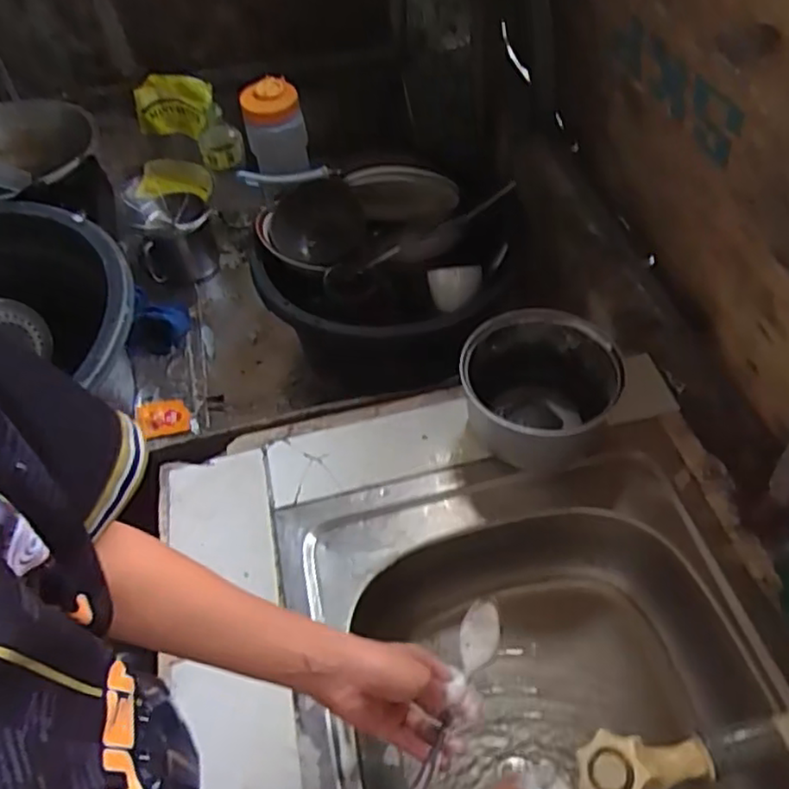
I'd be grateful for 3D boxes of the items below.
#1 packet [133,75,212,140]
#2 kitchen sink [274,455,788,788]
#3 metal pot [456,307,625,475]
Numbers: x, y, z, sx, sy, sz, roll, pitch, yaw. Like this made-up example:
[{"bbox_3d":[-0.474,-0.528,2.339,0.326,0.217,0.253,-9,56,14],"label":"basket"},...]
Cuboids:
[{"bbox_3d":[-0.448,-0.583,1.344,0.146,0.110,0.034,4,29,-1],"label":"packet"},{"bbox_3d":[0.149,0.333,0.652,0.425,0.137,0.533,-12,52,-3],"label":"kitchen sink"},{"bbox_3d":[0.161,-0.006,0.758,0.158,0.105,0.171,-3,52,4],"label":"metal pot"}]

